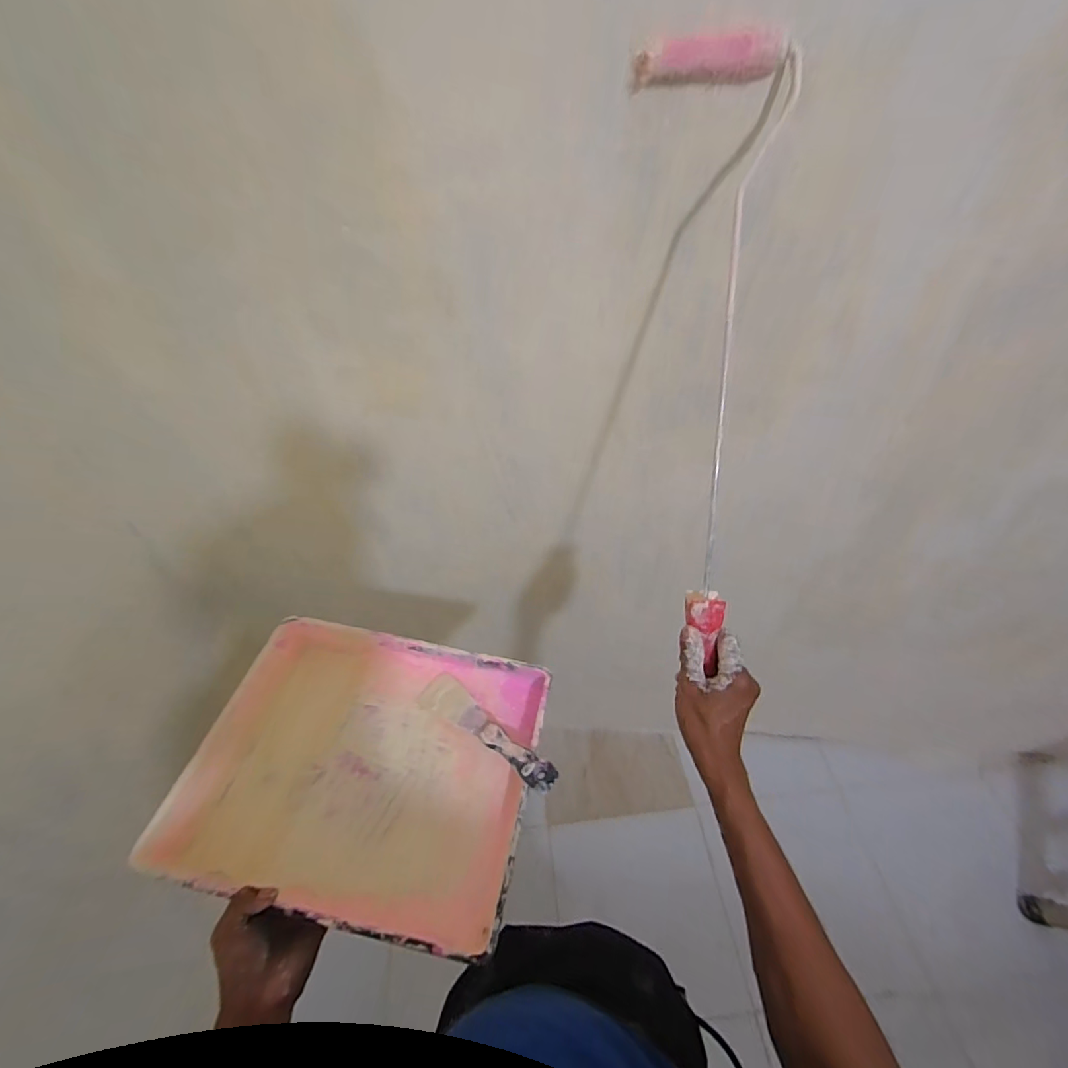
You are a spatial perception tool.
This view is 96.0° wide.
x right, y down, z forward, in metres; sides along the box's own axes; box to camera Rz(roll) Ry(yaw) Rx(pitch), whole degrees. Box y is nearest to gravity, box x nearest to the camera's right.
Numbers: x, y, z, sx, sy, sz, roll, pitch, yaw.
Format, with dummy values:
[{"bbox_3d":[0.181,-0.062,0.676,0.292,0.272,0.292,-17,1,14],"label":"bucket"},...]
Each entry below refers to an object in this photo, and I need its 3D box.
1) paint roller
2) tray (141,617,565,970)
[{"bbox_3d":[0.152,-0.133,0.419,0.119,0.509,0.028,-1,9,7],"label":"paint roller"},{"bbox_3d":[-0.176,0.254,0.539,0.348,0.092,0.276,6,47,13],"label":"tray"}]

